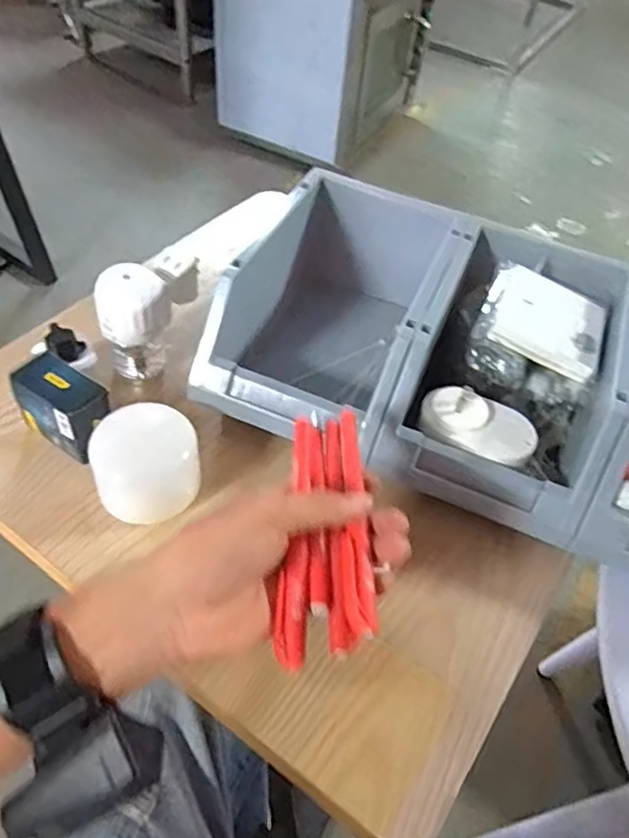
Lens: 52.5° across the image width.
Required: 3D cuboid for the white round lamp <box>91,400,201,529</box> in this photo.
[{"bbox_3d":[-0.125,0.037,0.478,0.072,0.053,0.086,-11,52,-14],"label":"white round lamp"}]

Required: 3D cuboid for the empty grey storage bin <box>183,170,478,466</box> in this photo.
[{"bbox_3d":[0.021,-0.089,0.557,0.157,0.114,0.234,21,51,13],"label":"empty grey storage bin"}]

